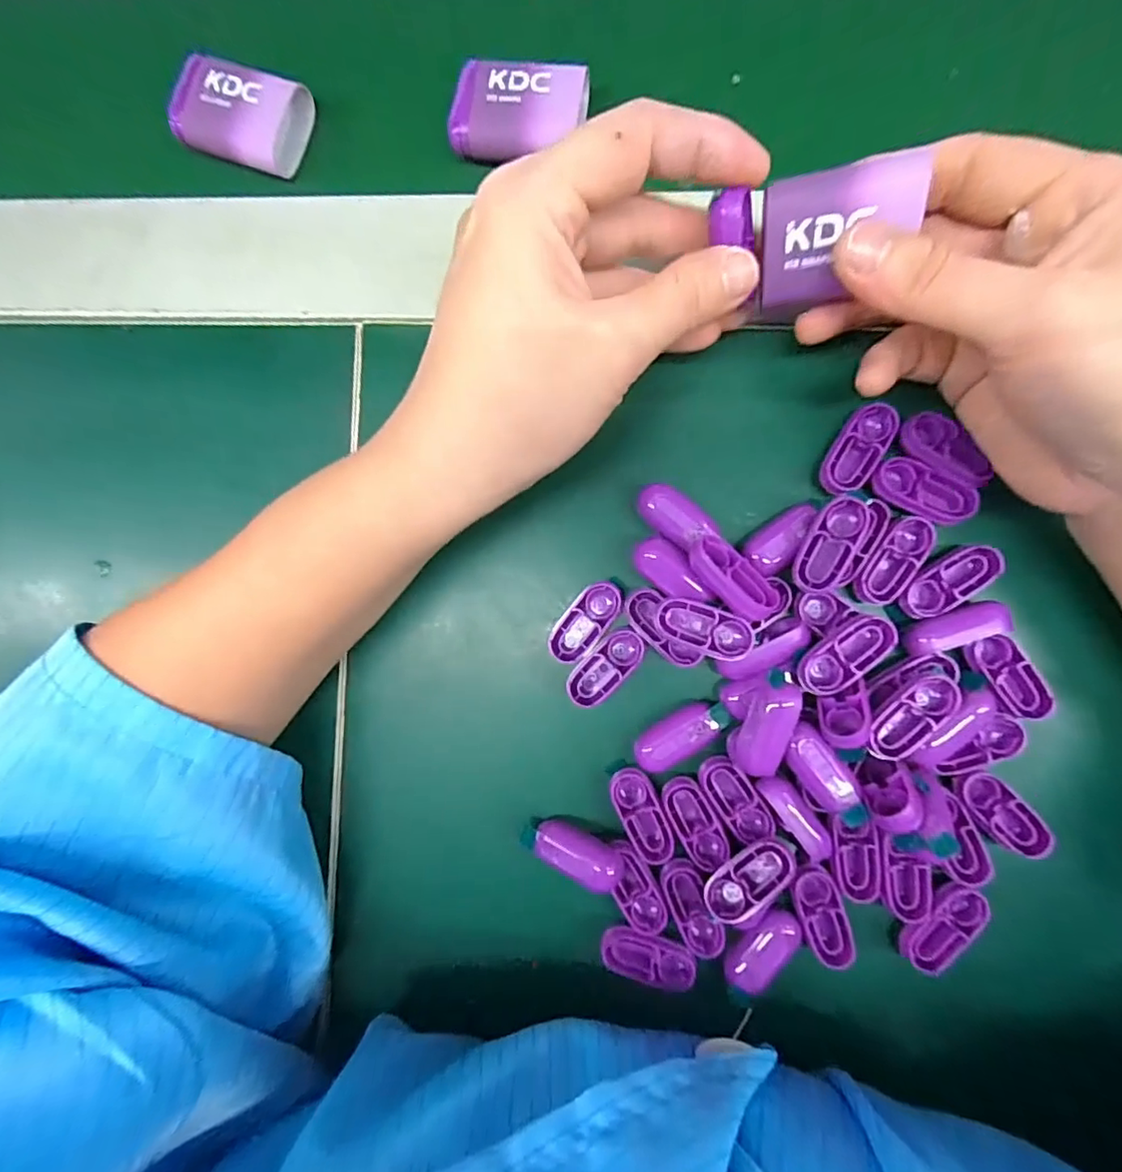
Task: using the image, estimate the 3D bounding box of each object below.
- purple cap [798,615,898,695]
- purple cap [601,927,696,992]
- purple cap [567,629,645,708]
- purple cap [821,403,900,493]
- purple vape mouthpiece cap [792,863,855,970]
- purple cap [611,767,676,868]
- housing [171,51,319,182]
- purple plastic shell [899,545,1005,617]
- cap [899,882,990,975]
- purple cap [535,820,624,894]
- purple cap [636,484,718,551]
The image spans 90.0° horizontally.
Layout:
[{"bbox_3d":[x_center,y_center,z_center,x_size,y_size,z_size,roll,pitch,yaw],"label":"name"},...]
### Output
[{"bbox_3d":[0.096,0.023,0.191,0.034,0.013,0.015,-34,86,2],"label":"purple cap"},{"bbox_3d":[0.032,0.134,0.202,0.034,0.006,0.016,22,90,5],"label":"purple cap"},{"bbox_3d":[0.016,0.030,0.206,0.033,0.004,0.017,-44,106,-5],"label":"purple cap"},{"bbox_3d":[0.105,-0.048,0.198,0.016,0.005,0.033,33,91,5],"label":"purple cap"},{"bbox_3d":[0.092,0.116,0.196,0.015,0.004,0.036,-17,87,4],"label":"purple vape mouthpiece cap"},{"bbox_3d":[0.030,0.084,0.205,0.014,0.007,0.035,-24,86,3],"label":"purple cap"},{"bbox_3d":[-0.128,-0.188,0.225,0.046,0.016,0.035,20,90,5],"label":"housing"},{"bbox_3d":[0.135,-0.002,0.195,0.034,0.006,0.016,-31,86,3],"label":"purple plastic shell"},{"bbox_3d":[0.132,0.118,0.192,0.017,0.004,0.032,32,91,5],"label":"cap"},{"bbox_3d":[0.006,0.096,0.199,0.032,0.012,0.012,26,90,5],"label":"purple cap"},{"bbox_3d":[0.040,-0.025,0.201,0.030,0.006,0.016,41,93,16],"label":"purple cap"}]

